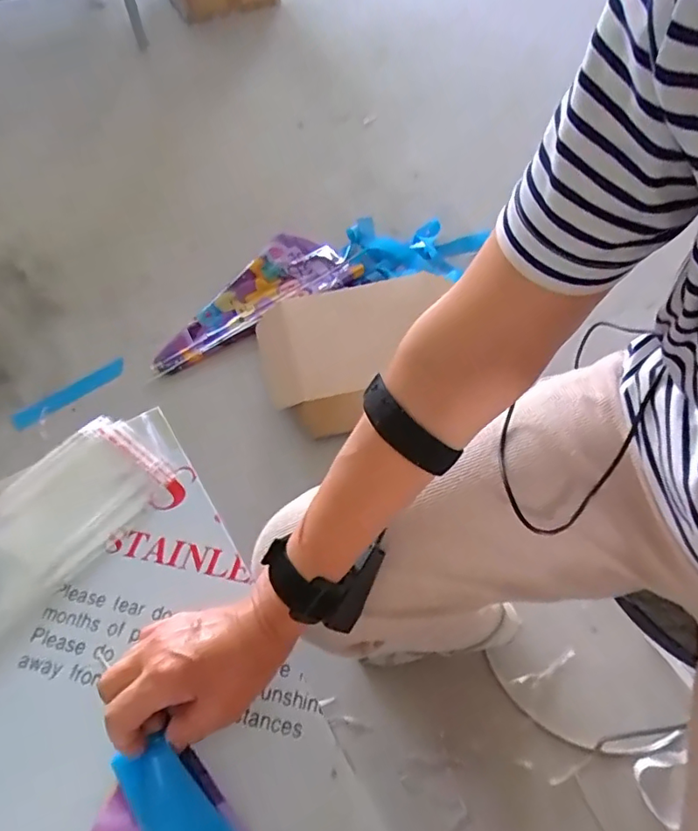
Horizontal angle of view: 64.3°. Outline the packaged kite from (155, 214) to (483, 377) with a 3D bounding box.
[{"bbox_3d":[-0.078,-0.317,1.246,0.753,0.054,0.259,-18,59,-10],"label":"packaged kite"}]

